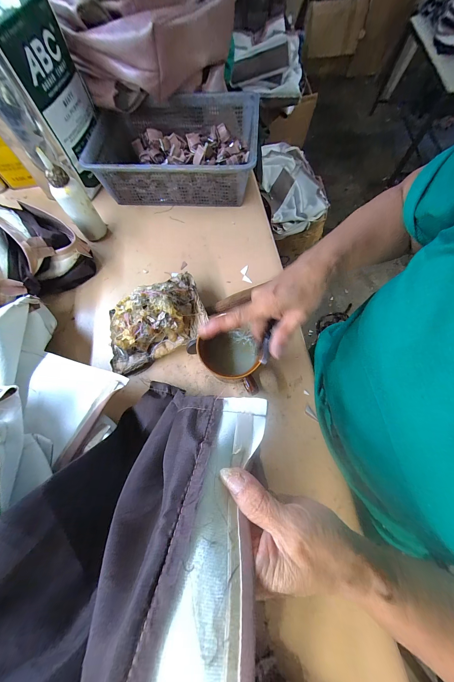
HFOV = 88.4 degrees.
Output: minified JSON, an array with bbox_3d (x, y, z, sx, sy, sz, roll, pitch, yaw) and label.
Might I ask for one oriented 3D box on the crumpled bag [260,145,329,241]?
[{"bbox_3d":[0.284,-0.646,0.989,0.256,0.088,0.437,-7,68,0],"label":"crumpled bag"}]

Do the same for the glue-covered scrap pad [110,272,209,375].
[{"bbox_3d":[-0.112,-0.032,0.343,0.157,0.077,0.108,-23,69,-6],"label":"glue-covered scrap pad"}]

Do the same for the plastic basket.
[{"bbox_3d":[-0.100,-0.372,0.467,0.305,0.094,0.220,3,69,4],"label":"plastic basket"}]

